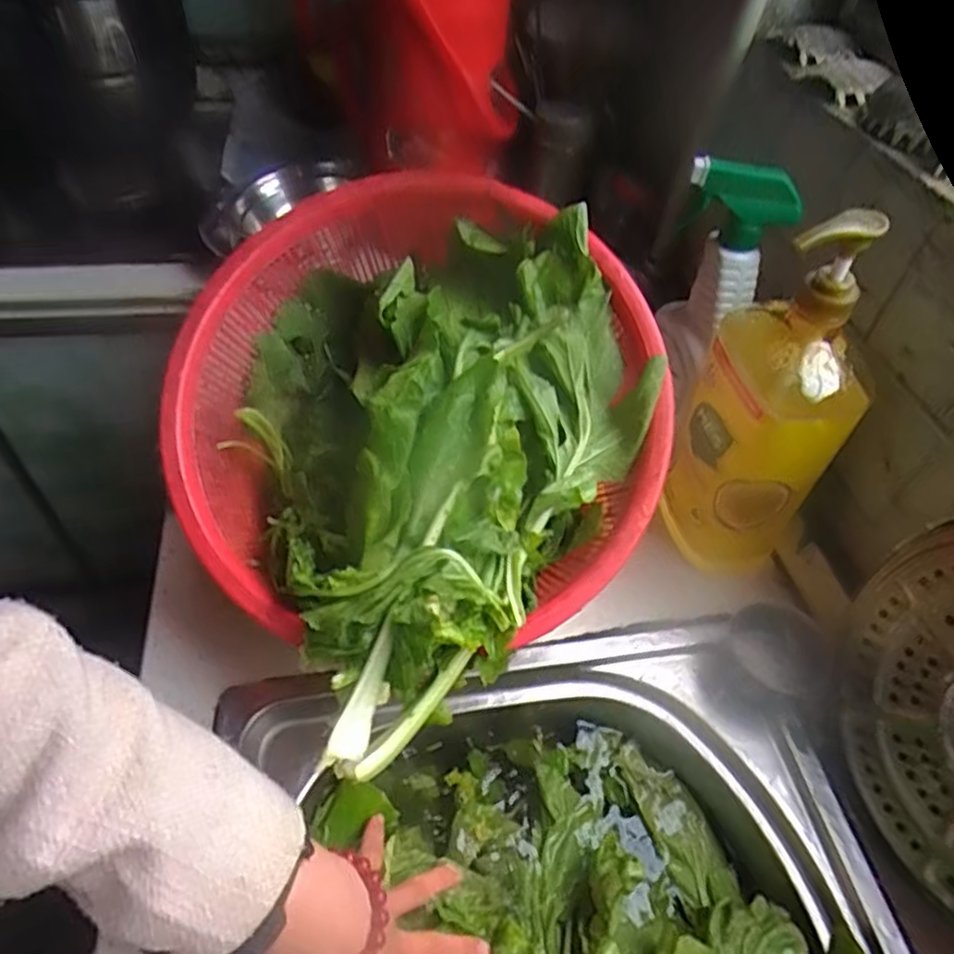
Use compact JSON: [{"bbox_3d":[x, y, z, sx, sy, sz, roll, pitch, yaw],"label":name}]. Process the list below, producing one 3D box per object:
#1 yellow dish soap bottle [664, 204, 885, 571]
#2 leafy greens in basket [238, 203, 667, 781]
[{"bbox_3d":[0.217,-0.048,0.523,0.081,0.301,0.109,-4,50,-9],"label":"yellow dish soap bottle"},{"bbox_3d":[-0.020,-0.021,0.479,0.265,0.150,0.338,-18,68,-13],"label":"leafy greens in basket"}]

